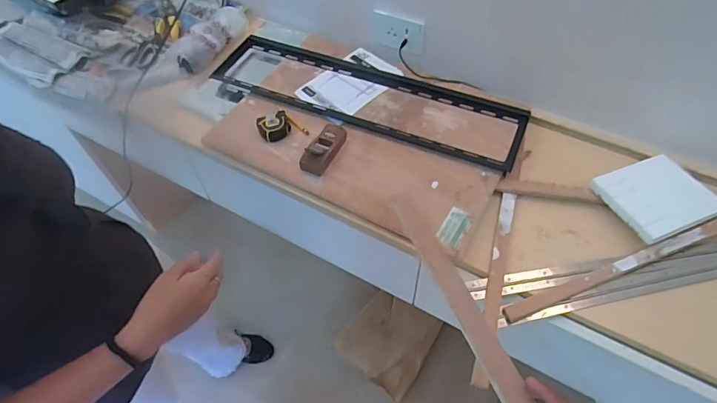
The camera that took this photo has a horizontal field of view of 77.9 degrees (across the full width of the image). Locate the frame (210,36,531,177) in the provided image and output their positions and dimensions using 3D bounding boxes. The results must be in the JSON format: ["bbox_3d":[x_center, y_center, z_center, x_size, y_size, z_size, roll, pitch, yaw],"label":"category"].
[{"bbox_3d":[0.008,-0.221,0.925,0.660,0.018,0.181,19,58,15],"label":"frame"}]

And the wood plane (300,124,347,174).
[{"bbox_3d":[-0.063,-0.102,0.831,0.048,0.035,0.112,20,58,16],"label":"wood plane"}]

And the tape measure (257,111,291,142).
[{"bbox_3d":[-0.164,-0.146,0.862,0.059,0.027,0.055,-1,55,2],"label":"tape measure"}]

